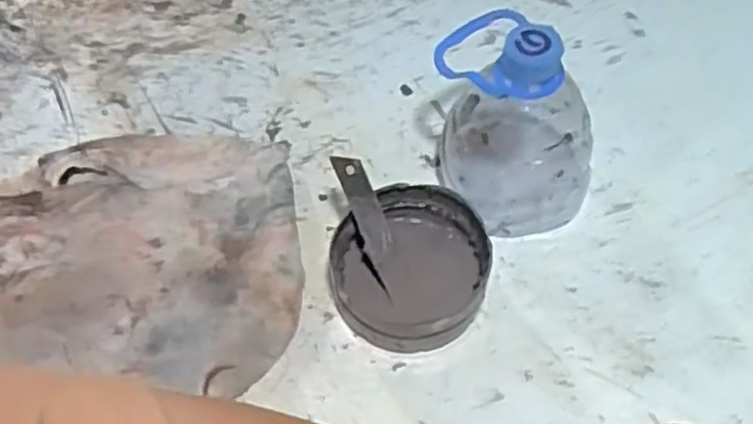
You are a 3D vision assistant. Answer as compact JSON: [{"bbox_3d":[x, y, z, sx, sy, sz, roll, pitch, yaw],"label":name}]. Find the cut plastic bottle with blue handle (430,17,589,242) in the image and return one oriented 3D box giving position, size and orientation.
[{"bbox_3d":[0.091,-0.061,0.454,0.079,0.127,0.098,-31,62,-20],"label":"cut plastic bottle with blue handle"}]

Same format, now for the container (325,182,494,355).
[{"bbox_3d":[0.019,0.033,0.440,0.087,0.043,0.092,1,56,-1],"label":"container"}]

